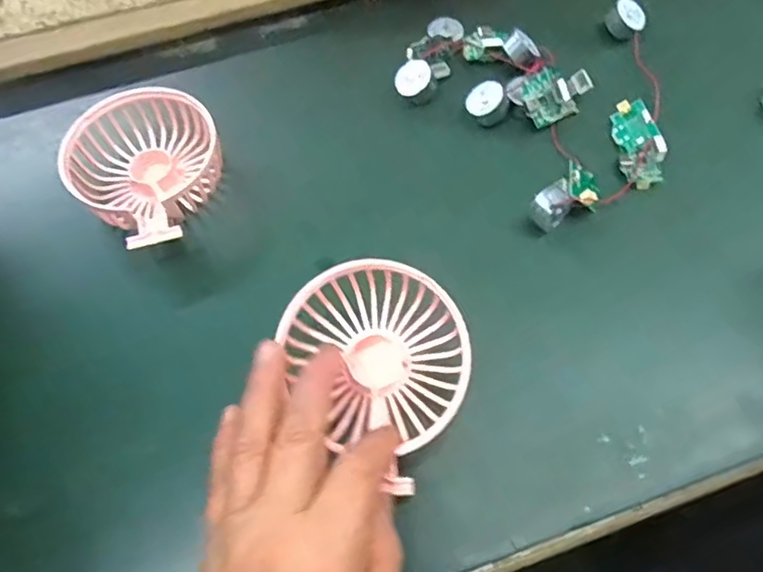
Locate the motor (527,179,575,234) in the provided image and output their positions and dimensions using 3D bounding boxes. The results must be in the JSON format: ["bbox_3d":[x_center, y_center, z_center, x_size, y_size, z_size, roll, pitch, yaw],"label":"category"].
[{"bbox_3d":[0.096,-0.045,0.335,0.022,0.021,0.018,-32,64,-13],"label":"motor"}]

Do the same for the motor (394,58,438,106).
[{"bbox_3d":[0.022,-0.135,0.385,0.024,0.018,0.021,28,67,18],"label":"motor"}]

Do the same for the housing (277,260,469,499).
[{"bbox_3d":[-0.002,0.034,0.290,0.092,0.032,0.087,36,81,7],"label":"housing"}]

